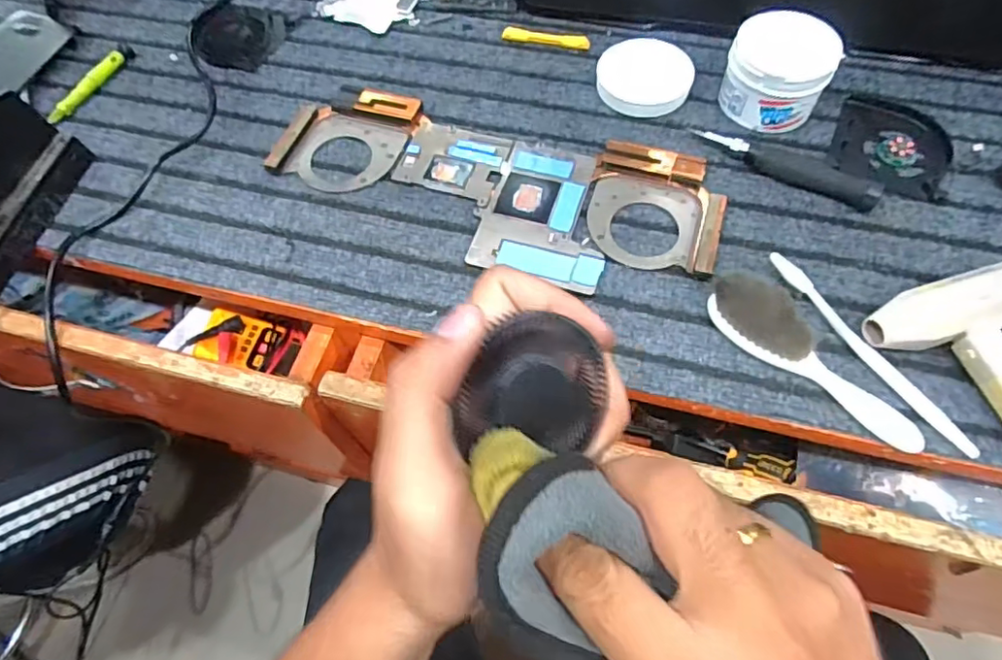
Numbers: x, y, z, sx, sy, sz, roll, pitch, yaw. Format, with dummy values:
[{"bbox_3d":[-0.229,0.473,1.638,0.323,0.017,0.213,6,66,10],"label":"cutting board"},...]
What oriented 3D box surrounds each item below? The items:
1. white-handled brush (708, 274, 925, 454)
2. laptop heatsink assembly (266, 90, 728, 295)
[{"bbox_3d":[0.191,0.020,0.364,0.040,0.028,0.141,-40,67,-17],"label":"white-handled brush"},{"bbox_3d":[-0.011,-0.110,0.447,0.342,0.012,0.130,15,64,11],"label":"laptop heatsink assembly"}]

